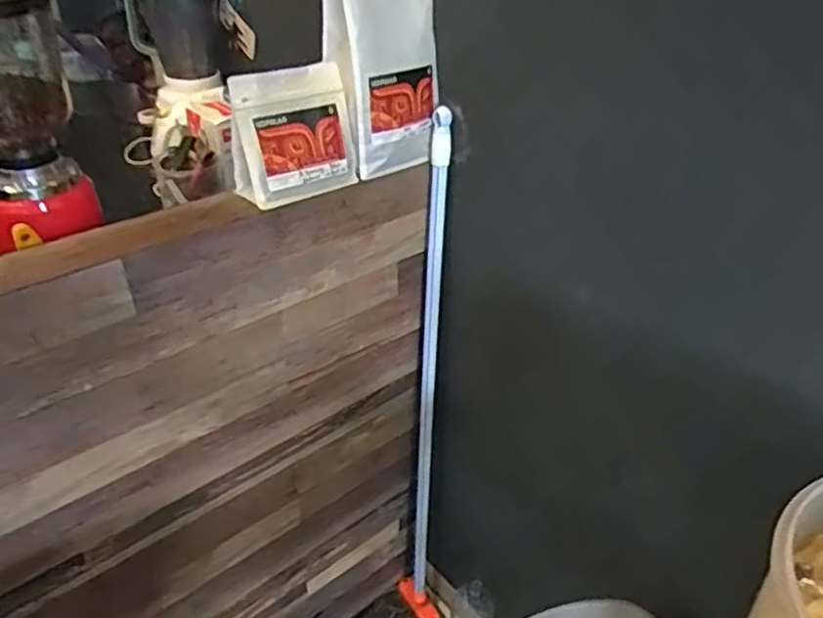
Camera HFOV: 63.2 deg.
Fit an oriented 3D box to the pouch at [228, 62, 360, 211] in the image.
[{"bbox_3d":[-0.153,-0.228,0.878,0.158,0.155,0.047,-19,40,-27],"label":"pouch"}]

